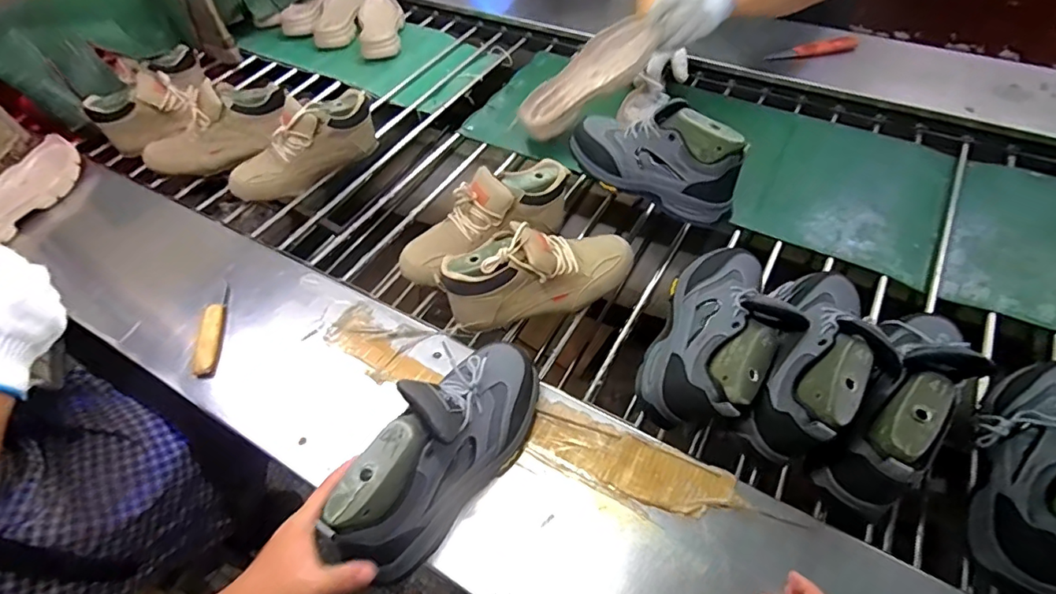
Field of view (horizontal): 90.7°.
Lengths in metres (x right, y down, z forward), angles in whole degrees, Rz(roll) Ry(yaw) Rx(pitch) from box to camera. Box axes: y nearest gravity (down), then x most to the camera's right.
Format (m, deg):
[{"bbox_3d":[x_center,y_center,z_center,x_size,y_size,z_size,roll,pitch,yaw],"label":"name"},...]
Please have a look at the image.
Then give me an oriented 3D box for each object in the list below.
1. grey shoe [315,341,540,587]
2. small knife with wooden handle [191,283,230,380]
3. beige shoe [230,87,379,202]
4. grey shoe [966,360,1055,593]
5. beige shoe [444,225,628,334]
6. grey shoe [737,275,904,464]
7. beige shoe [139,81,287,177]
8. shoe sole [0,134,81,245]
[{"bbox_3d":[-0.079,0.152,0.533,0.089,0.135,0.265,24,54,20],"label":"grey shoe"},{"bbox_3d":[-0.436,0.038,0.720,0.026,0.020,0.150,-11,54,-3],"label":"small knife with wooden handle"},{"bbox_3d":[-0.404,-0.268,0.957,0.287,0.141,0.091,-37,57,-11],"label":"beige shoe"},{"bbox_3d":[0.540,0.156,0.526,0.106,0.129,0.262,36,64,27],"label":"grey shoe"},{"bbox_3d":[0.018,-0.039,0.729,0.262,0.116,0.088,-23,55,-11],"label":"beige shoe"},{"bbox_3d":[0.348,0.063,0.614,0.122,0.126,0.274,21,58,19],"label":"grey shoe"},{"bbox_3d":[-0.590,-0.315,0.981,0.293,0.115,0.086,-27,51,5],"label":"beige shoe"},{"bbox_3d":[-0.887,-0.179,0.904,0.122,0.052,0.294,-7,54,1],"label":"shoe sole"}]

